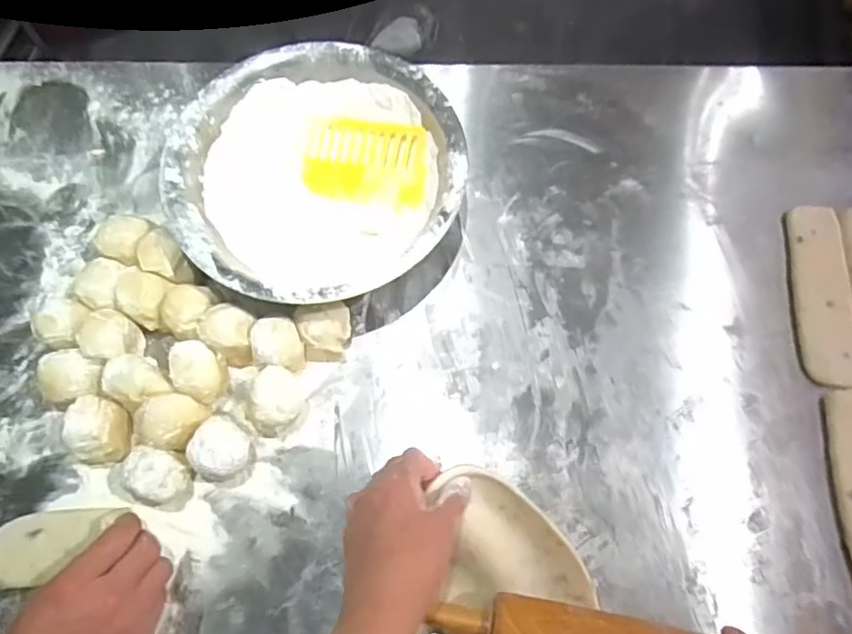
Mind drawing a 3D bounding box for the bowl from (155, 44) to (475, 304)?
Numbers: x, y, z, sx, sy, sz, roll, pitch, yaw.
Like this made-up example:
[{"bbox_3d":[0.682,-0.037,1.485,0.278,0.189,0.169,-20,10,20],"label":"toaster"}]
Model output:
[{"bbox_3d":[-0.104,-0.132,0.600,0.269,0.084,0.271,0,69,1],"label":"bowl"}]

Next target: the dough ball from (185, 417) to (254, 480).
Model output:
[{"bbox_3d":[-0.176,0.118,0.520,0.045,0.055,0.052,-41,74,-13],"label":"dough ball"}]

